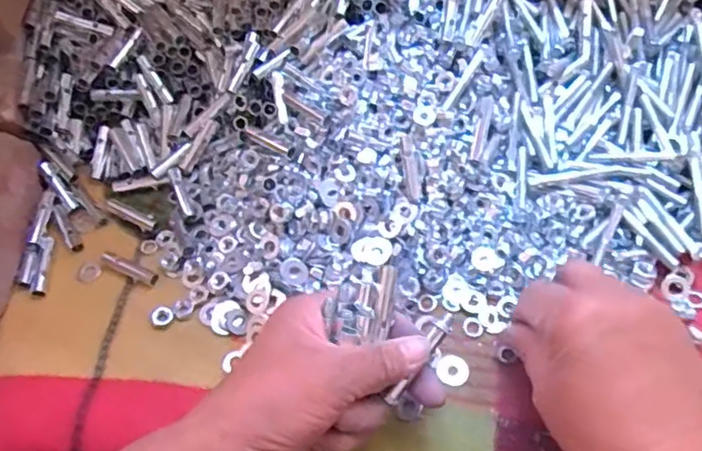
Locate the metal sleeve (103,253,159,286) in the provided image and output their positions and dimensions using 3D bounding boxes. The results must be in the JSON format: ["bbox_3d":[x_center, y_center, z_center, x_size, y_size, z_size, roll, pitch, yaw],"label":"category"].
[{"bbox_3d":[-0.154,0.030,0.418,0.043,0.007,0.011,22,63,17],"label":"metal sleeve"}]

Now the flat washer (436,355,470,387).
[{"bbox_3d":[0.061,0.086,0.358,0.018,0.004,0.018,-2,59,3],"label":"flat washer"}]

